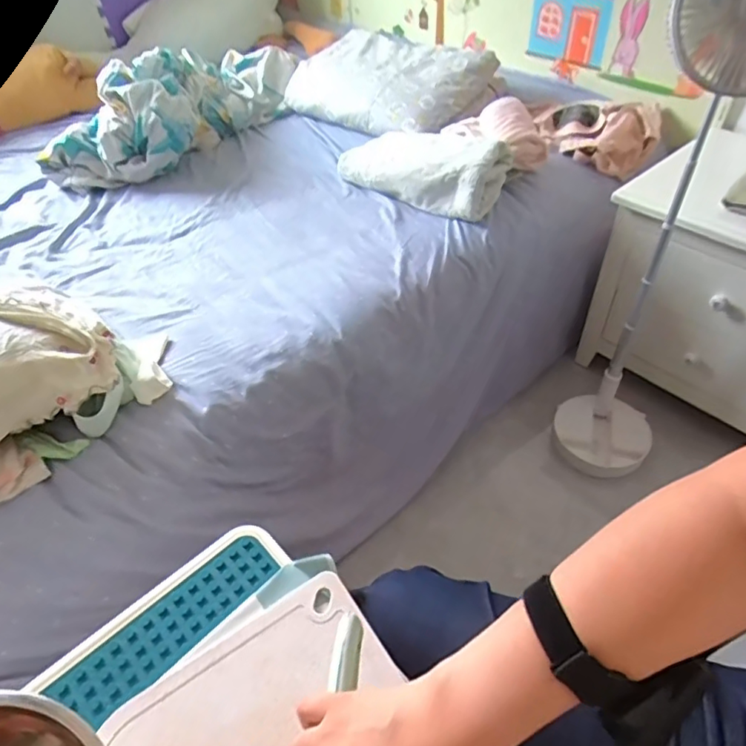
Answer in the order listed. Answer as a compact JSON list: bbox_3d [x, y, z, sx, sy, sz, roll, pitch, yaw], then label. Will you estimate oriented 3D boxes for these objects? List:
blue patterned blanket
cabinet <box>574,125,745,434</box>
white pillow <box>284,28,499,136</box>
[{"bbox_3d":[-0.472,-0.723,1.395,0.293,0.208,0.738,18,50,21],"label":"blue patterned blanket"},{"bbox_3d":[0.741,-0.140,1.124,0.514,0.462,0.349,31,56,30],"label":"cabinet"},{"bbox_3d":[0.029,-0.736,1.396,0.353,0.144,0.483,-36,53,-26],"label":"white pillow"}]

